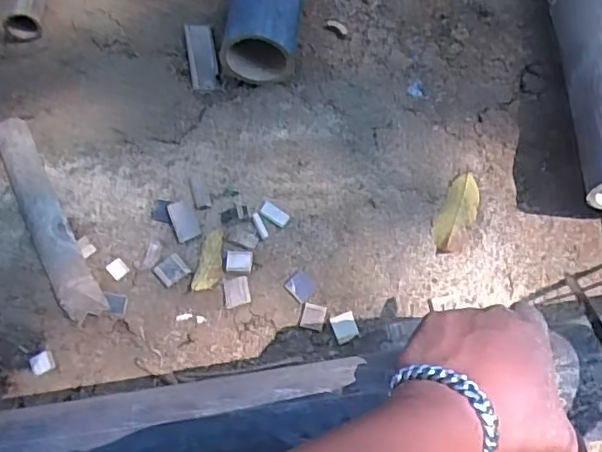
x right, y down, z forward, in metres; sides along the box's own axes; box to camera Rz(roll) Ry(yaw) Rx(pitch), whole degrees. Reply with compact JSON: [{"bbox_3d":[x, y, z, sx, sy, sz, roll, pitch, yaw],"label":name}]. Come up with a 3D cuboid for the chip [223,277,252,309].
[{"bbox_3d":[-0.070,0.073,0.659,0.029,0.004,0.031,-12,63,-2],"label":"chip"}]

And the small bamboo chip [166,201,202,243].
[{"bbox_3d":[-0.137,-0.006,0.700,0.028,0.005,0.051,-23,64,-8],"label":"small bamboo chip"}]

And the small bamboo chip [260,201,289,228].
[{"bbox_3d":[-0.031,-0.014,0.694,0.036,0.004,0.019,31,70,18],"label":"small bamboo chip"}]

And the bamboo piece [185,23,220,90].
[{"bbox_3d":[-0.134,-0.230,0.808,0.035,0.013,0.102,-11,63,-1],"label":"bamboo piece"}]

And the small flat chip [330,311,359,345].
[{"bbox_3d":[0.047,0.109,0.642,0.026,0.004,0.031,-18,64,-5],"label":"small flat chip"}]

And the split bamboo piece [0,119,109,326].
[{"bbox_3d":[-0.306,-0.020,0.709,0.043,0.025,0.305,-29,65,-10],"label":"split bamboo piece"}]

